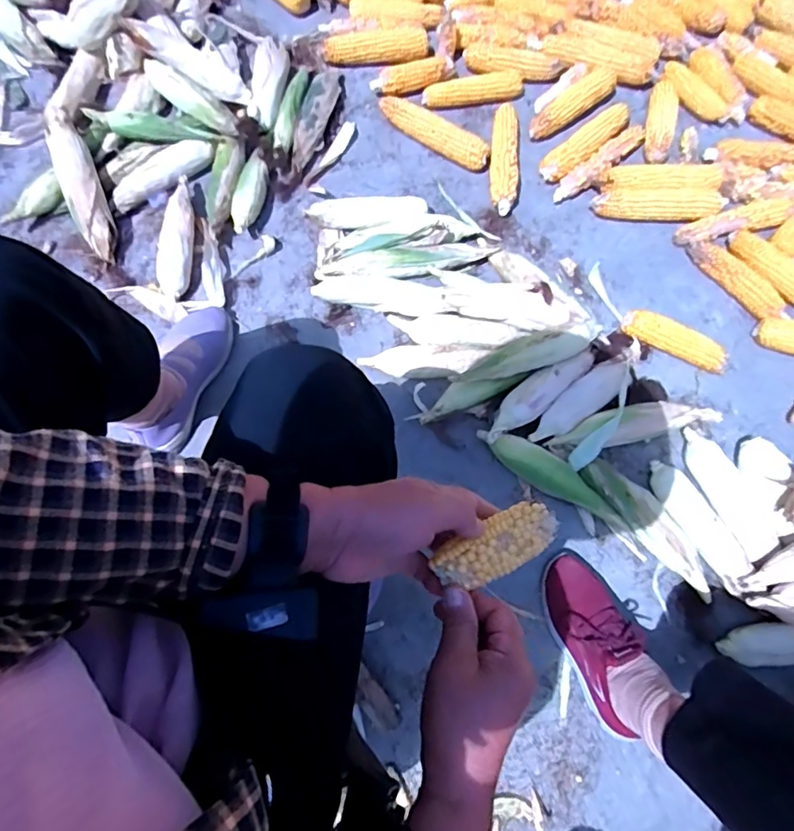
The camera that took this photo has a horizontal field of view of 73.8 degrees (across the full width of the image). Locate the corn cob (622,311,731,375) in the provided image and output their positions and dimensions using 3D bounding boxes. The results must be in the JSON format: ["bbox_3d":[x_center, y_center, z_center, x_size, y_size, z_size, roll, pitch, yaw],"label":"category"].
[{"bbox_3d":[0.445,-0.120,0.850,0.170,0.040,0.049,23,75,7],"label":"corn cob"}]

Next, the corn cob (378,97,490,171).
[{"bbox_3d":[0.065,-0.525,0.967,0.233,0.037,0.060,30,76,9],"label":"corn cob"}]

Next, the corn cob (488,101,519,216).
[{"bbox_3d":[0.194,-0.472,0.959,0.049,0.040,0.231,7,73,3],"label":"corn cob"}]

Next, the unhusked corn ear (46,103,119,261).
[{"bbox_3d":[-0.539,-0.394,0.903,0.067,0.067,0.270,-23,74,-6],"label":"unhusked corn ear"}]

